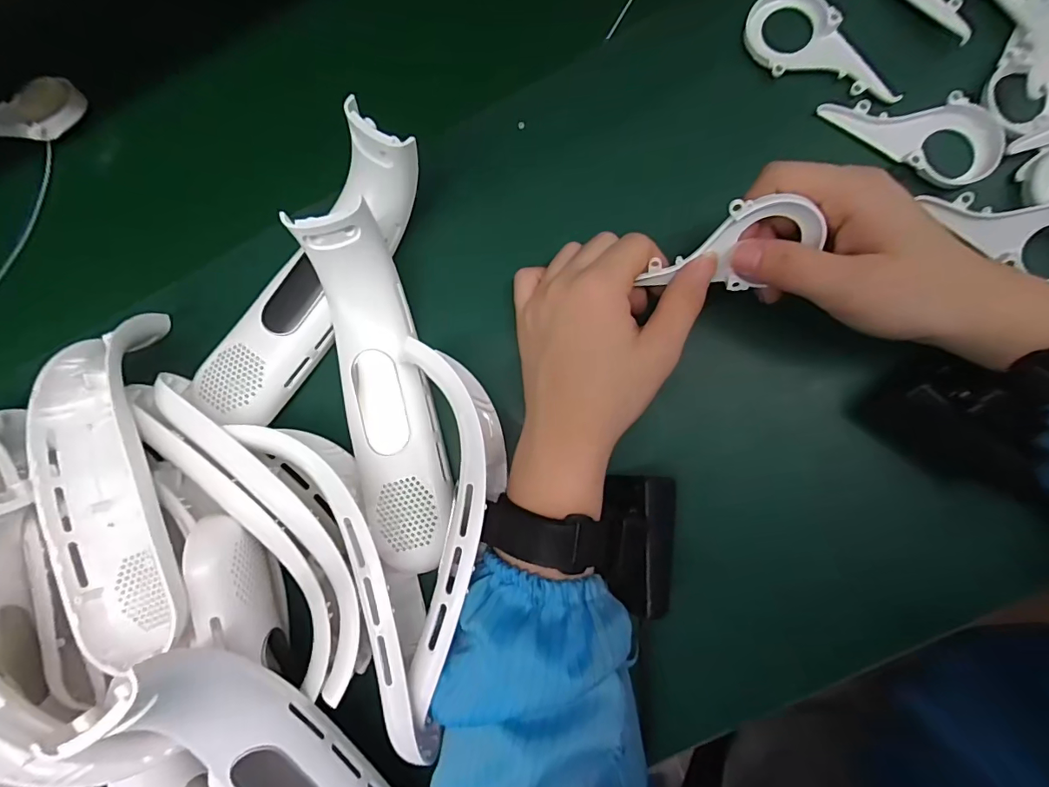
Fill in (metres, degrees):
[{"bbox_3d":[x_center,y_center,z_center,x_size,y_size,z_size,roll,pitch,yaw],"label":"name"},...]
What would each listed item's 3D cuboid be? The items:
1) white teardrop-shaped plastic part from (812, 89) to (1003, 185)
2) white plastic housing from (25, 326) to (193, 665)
[{"bbox_3d":[0.214,-0.148,0.263,0.088,0.010,0.047,37,90,5],"label":"white teardrop-shaped plastic part"},{"bbox_3d":[-0.211,0.044,0.264,0.054,0.062,0.185,-22,86,3],"label":"white plastic housing"}]

